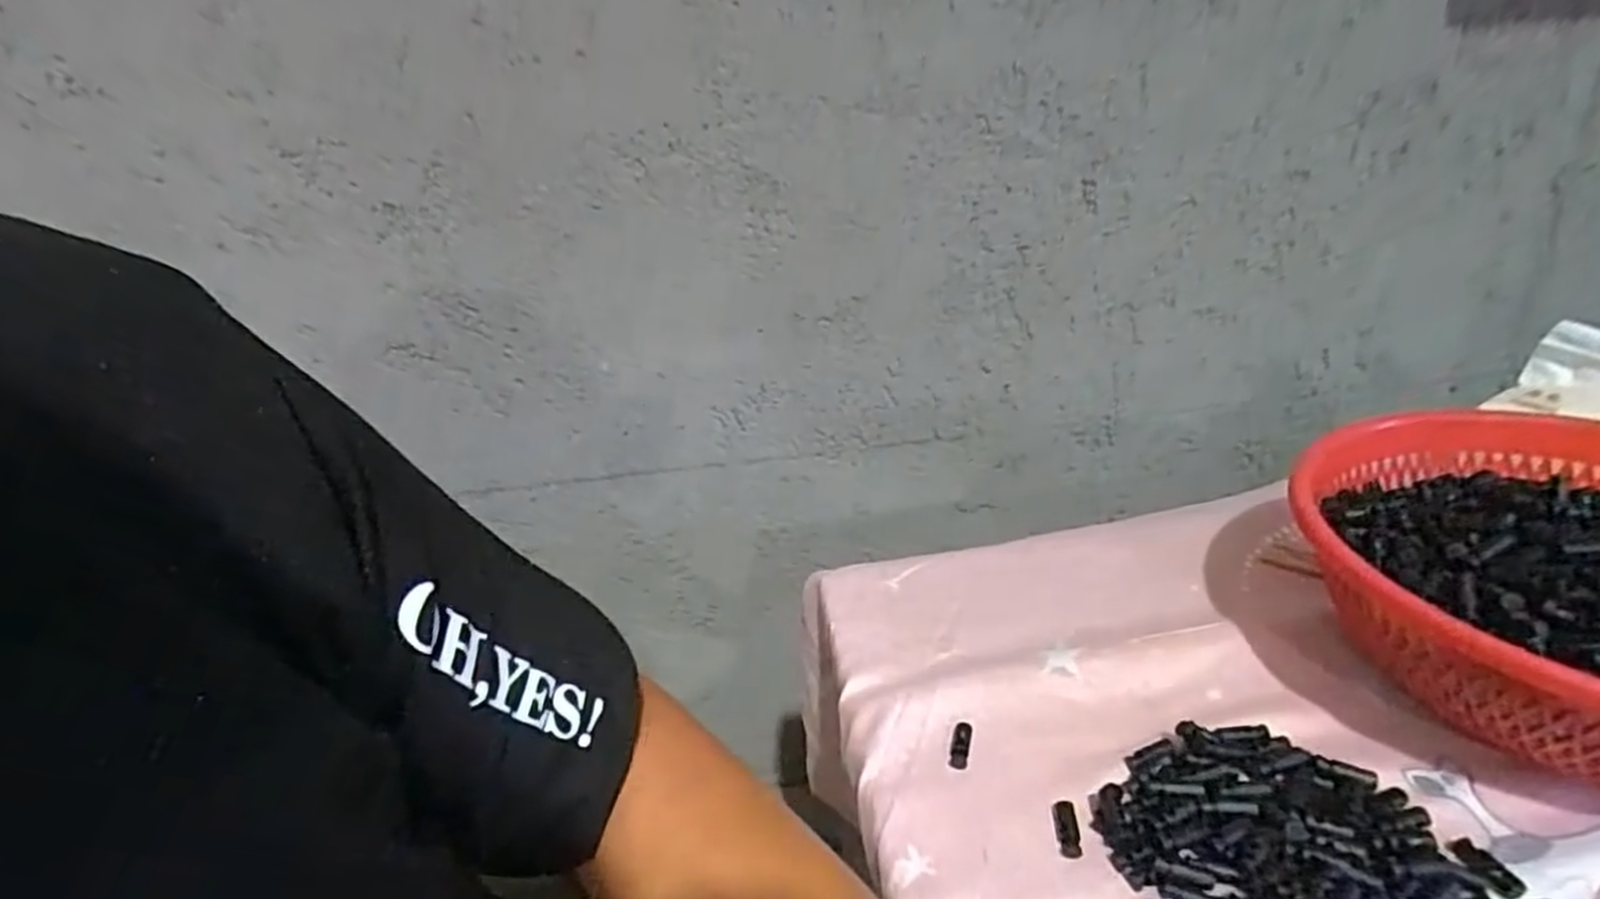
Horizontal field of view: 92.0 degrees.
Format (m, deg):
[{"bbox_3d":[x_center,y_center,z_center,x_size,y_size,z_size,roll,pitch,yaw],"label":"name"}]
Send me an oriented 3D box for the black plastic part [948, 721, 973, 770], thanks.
[{"bbox_3d":[0.085,0.157,0.410,0.010,0.004,0.026,5,42,21],"label":"black plastic part"}]

